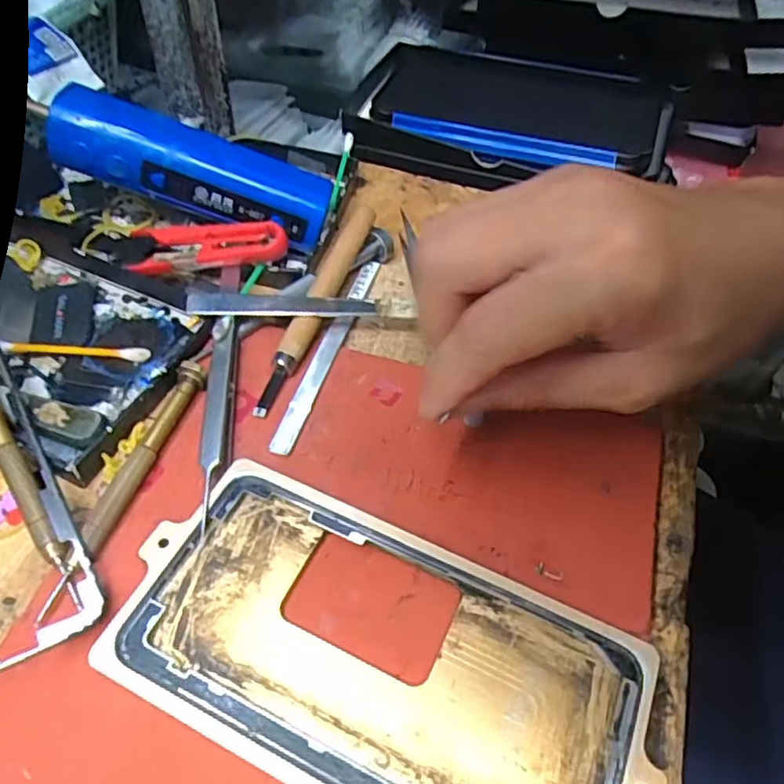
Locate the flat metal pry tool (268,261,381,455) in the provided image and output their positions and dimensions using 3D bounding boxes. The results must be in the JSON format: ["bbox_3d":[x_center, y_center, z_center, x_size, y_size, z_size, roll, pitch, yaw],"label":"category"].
[{"bbox_3d":[-0.028,-0.023,0.291,0.009,0.004,0.125,16,52,7],"label":"flat metal pry tool"}]

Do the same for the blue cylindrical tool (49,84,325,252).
[{"bbox_3d":[-0.095,-0.108,0.307,0.129,0.031,0.031,16,50,-14],"label":"blue cylindrical tool"}]

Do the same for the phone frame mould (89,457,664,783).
[{"bbox_3d":[-0.005,0.085,0.202,0.166,0.011,0.085,22,53,11],"label":"phone frame mould"}]

